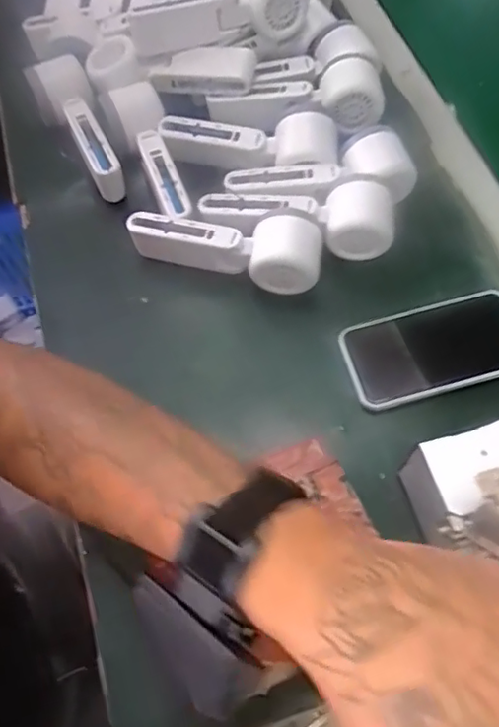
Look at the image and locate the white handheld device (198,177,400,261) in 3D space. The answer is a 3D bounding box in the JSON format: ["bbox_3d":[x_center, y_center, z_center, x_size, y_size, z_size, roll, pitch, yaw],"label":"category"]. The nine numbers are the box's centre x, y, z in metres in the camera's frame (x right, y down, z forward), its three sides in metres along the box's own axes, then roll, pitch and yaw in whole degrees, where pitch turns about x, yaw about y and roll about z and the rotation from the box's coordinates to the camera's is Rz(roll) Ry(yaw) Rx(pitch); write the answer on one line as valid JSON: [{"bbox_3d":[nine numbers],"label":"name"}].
[{"bbox_3d":[0.041,-0.122,0.503,0.161,0.053,0.047,0,65,3],"label":"white handheld device"}]

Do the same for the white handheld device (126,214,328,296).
[{"bbox_3d":[-0.022,-0.097,0.497,0.163,0.046,0.055,4,65,4],"label":"white handheld device"}]

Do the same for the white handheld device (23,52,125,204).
[{"bbox_3d":[-0.163,-0.223,0.553,0.054,0.058,0.153,-24,66,-8],"label":"white handheld device"}]

